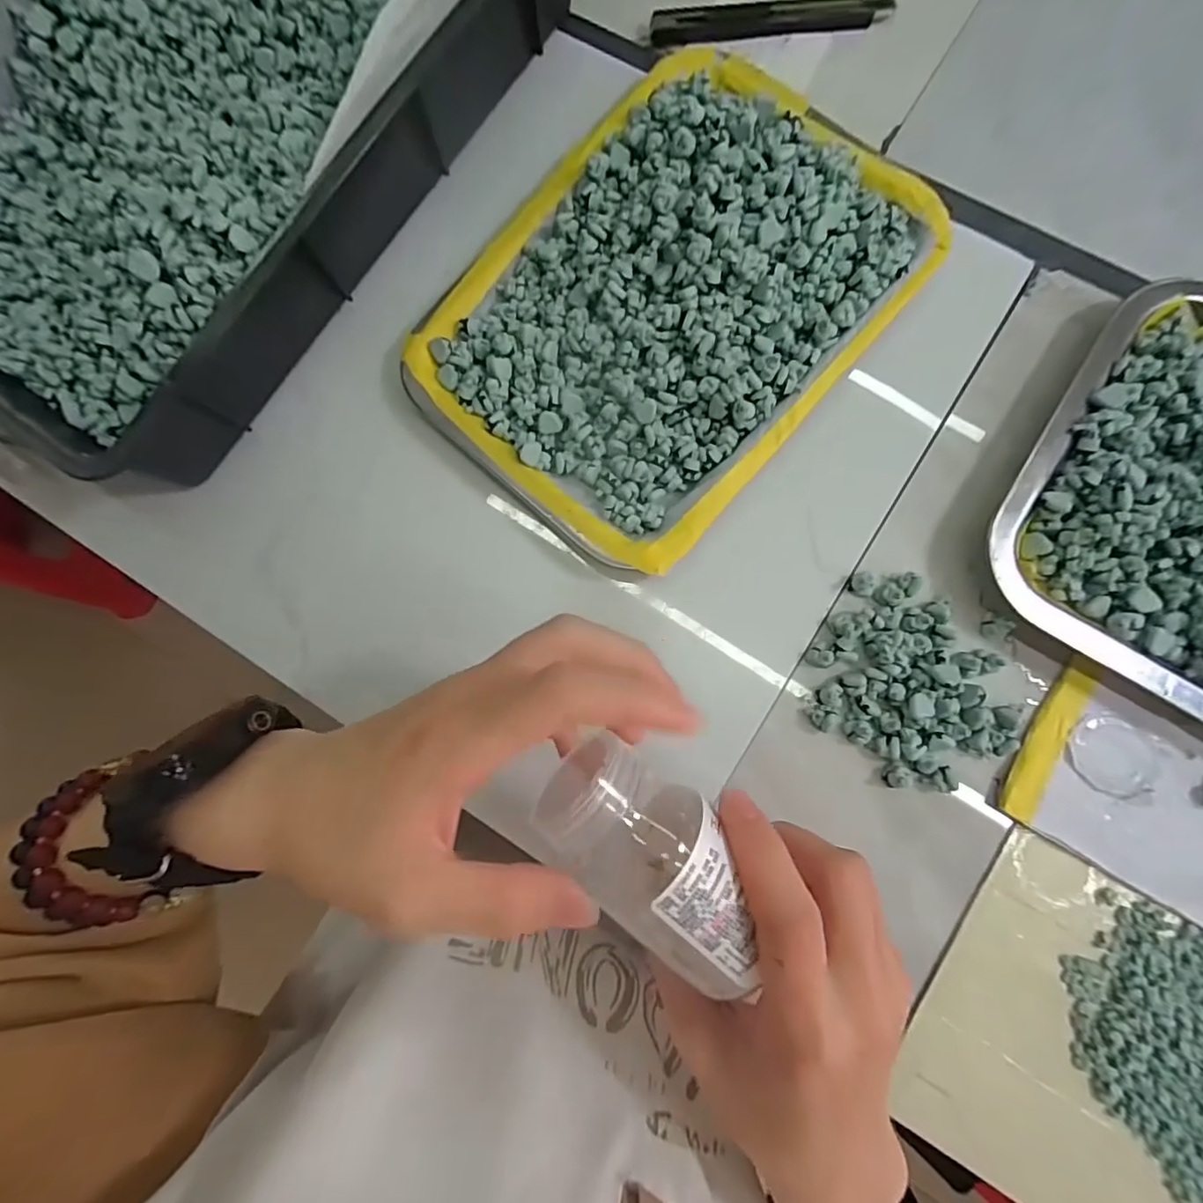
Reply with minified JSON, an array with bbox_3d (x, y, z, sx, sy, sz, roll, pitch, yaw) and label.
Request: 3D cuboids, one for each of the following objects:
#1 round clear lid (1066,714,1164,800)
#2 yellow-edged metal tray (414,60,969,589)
[{"bbox_3d":[0.240,0.072,0.262,0.038,0.004,0.035,-1,83,4],"label":"round clear lid"},{"bbox_3d":[0.033,-0.157,0.288,0.188,0.043,0.253,41,87,8],"label":"yellow-edged metal tray"}]

